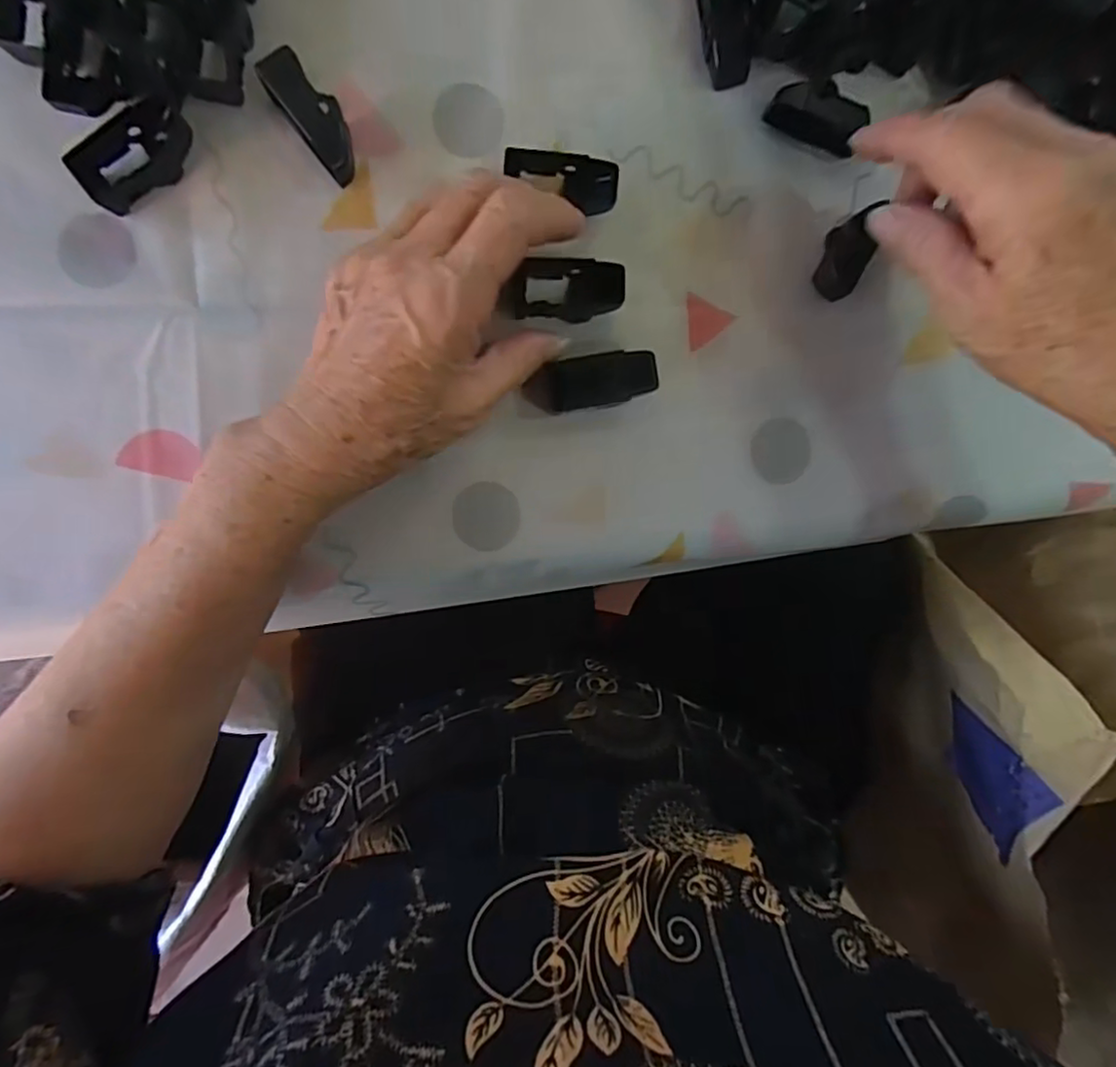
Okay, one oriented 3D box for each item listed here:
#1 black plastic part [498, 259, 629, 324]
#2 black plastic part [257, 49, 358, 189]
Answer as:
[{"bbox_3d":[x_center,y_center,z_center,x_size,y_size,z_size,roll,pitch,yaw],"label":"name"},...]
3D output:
[{"bbox_3d":[0.003,-0.111,0.282,0.052,0.017,0.027,1,96,-4],"label":"black plastic part"},{"bbox_3d":[-0.104,-0.178,0.266,0.019,0.022,0.047,-38,95,0],"label":"black plastic part"}]

